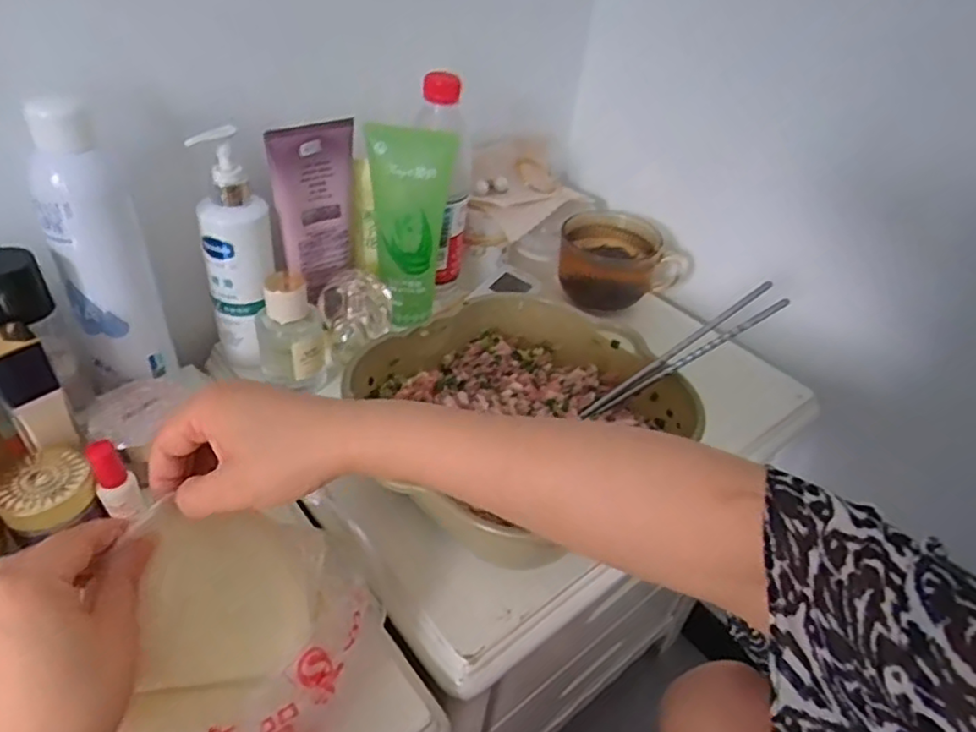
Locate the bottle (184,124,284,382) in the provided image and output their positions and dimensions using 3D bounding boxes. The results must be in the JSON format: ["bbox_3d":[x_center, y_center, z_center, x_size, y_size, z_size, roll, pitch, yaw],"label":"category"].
[{"bbox_3d":[-0.199,-0.084,0.522,0.047,0.199,0.051,6,39,-1],"label":"bottle"}]

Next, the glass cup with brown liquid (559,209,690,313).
[{"bbox_3d":[0.142,-0.114,0.695,0.128,0.073,0.099,15,40,11],"label":"glass cup with brown liquid"}]

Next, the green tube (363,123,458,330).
[{"bbox_3d":[-0.068,-0.116,0.562,0.067,0.169,0.039,0,39,-9],"label":"green tube"}]

